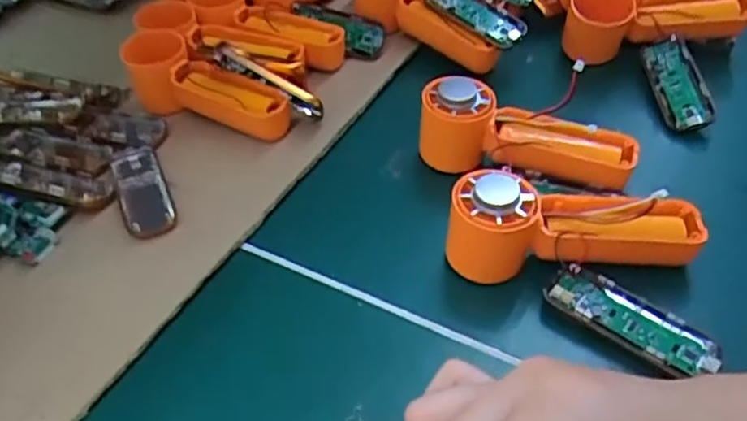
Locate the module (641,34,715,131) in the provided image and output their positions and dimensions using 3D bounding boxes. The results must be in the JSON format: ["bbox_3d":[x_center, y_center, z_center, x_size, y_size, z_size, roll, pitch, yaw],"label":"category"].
[{"bbox_3d":[0.209,-0.090,0.447,0.032,0.011,0.084,-16,54,19],"label":"module"}]

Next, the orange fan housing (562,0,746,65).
[{"bbox_3d":[0.210,-0.134,0.490,0.129,0.061,0.049,4,47,5],"label":"orange fan housing"}]

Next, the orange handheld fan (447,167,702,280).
[{"bbox_3d":[0.104,0.009,0.342,0.132,0.050,0.048,-5,47,-3],"label":"orange handheld fan"}]

